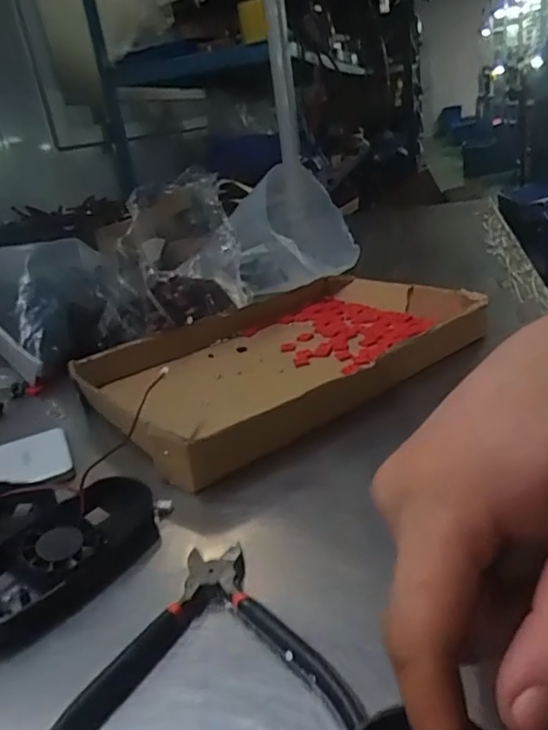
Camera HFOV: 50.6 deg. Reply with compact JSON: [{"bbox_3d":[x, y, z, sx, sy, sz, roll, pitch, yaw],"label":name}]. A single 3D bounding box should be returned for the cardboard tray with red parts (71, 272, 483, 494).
[{"bbox_3d":[0.003,-0.018,0.511,0.309,0.034,0.229,-23,27,-30],"label":"cardboard tray with red parts"}]

